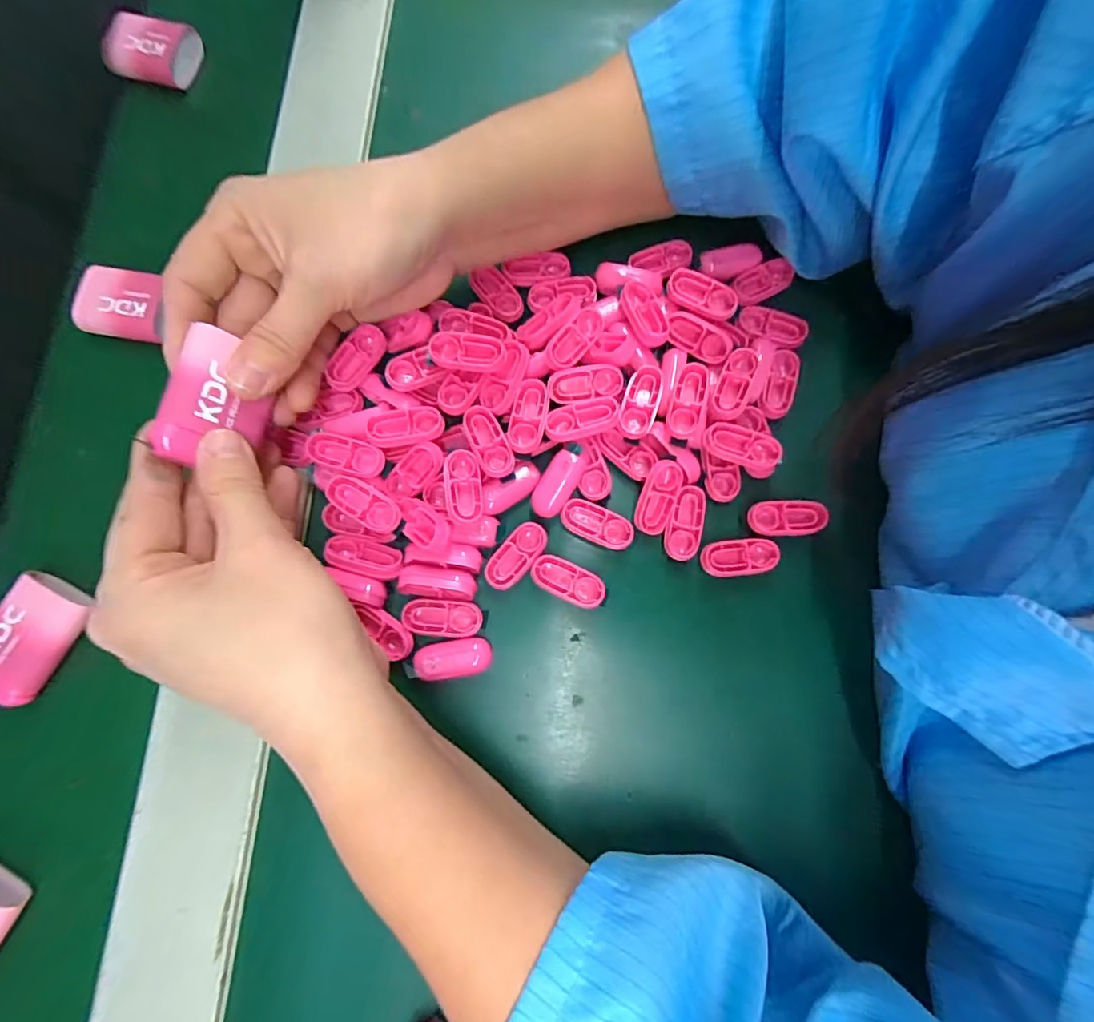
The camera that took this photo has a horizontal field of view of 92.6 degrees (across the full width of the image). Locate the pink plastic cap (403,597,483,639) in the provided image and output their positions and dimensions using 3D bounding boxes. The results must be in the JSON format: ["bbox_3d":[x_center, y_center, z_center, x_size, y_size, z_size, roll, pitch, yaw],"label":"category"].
[{"bbox_3d":[-0.046,0.047,0.231,0.033,0.006,0.015,4,79,1],"label":"pink plastic cap"}]

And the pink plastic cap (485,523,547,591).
[{"bbox_3d":[-0.014,0.020,0.233,0.017,0.004,0.034,35,81,7],"label":"pink plastic cap"}]

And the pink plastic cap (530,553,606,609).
[{"bbox_3d":[0.009,0.031,0.233,0.034,0.004,0.017,26,80,5],"label":"pink plastic cap"}]

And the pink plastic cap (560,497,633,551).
[{"bbox_3d":[0.023,0.006,0.237,0.034,0.004,0.016,26,80,5],"label":"pink plastic cap"}]

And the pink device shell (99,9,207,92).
[{"bbox_3d":[-0.222,-0.258,0.293,0.049,0.014,0.035,15,79,3],"label":"pink device shell"}]

